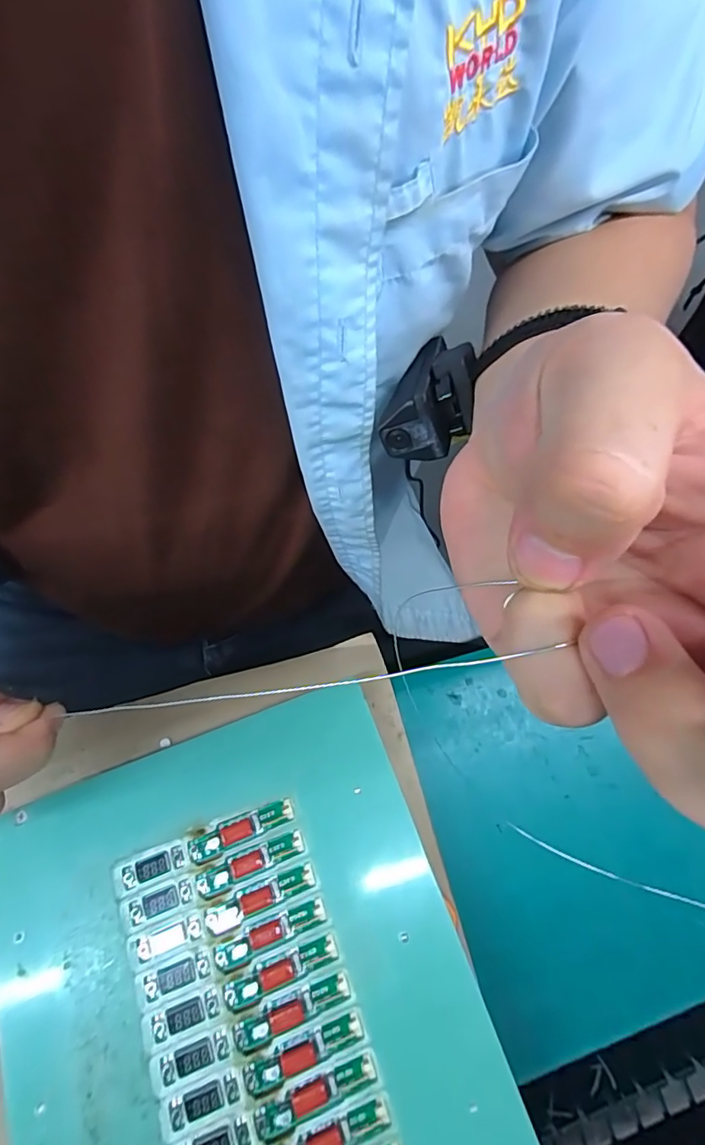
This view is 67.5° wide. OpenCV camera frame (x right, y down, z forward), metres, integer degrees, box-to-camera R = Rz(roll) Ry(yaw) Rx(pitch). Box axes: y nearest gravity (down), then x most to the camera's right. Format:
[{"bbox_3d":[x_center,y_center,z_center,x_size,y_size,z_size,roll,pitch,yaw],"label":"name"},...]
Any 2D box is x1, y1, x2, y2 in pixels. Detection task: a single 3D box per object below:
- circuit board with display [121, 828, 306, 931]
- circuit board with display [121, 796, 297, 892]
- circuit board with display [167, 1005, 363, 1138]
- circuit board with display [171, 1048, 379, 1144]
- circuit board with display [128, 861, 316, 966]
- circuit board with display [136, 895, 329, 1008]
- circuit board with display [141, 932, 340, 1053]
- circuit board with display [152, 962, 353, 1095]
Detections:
[{"bbox_3d":[-0.071,0.158,0.271,0.094,0.004,0.014,-21,76,-7],"label":"circuit board with display"},{"bbox_3d":[-0.076,0.144,0.277,0.092,0.004,0.013,-22,77,-7],"label":"circuit board with display"},{"bbox_3d":[-0.040,0.230,0.244,0.093,0.004,0.013,-21,76,-7],"label":"circuit board with display"},{"bbox_3d":[-0.034,0.244,0.236,0.095,0.004,0.015,-20,76,-7],"label":"circuit board with display"},{"bbox_3d":[-0.065,0.173,0.267,0.094,0.004,0.014,-22,76,-7],"label":"circuit board with display"},{"bbox_3d":[-0.059,0.187,0.262,0.095,0.005,0.014,-20,76,-6],"label":"circuit board with display"},{"bbox_3d":[-0.053,0.202,0.256,0.096,0.005,0.014,-20,76,-7],"label":"circuit board with display"},{"bbox_3d":[-0.046,0.216,0.250,0.095,0.005,0.016,-22,76,-7],"label":"circuit board with display"}]

